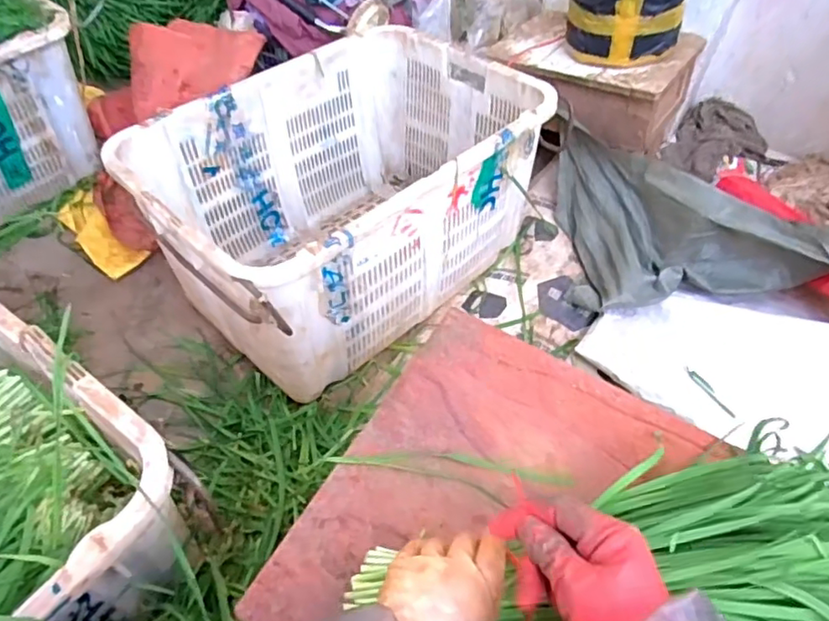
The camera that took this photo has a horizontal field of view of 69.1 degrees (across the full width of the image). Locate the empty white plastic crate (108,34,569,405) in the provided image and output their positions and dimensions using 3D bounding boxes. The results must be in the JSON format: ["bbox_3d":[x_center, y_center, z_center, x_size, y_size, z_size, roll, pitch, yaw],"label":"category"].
[{"bbox_3d":[-0.123,-0.203,1.131,0.456,0.381,0.676,39,59,25],"label":"empty white plastic crate"}]

